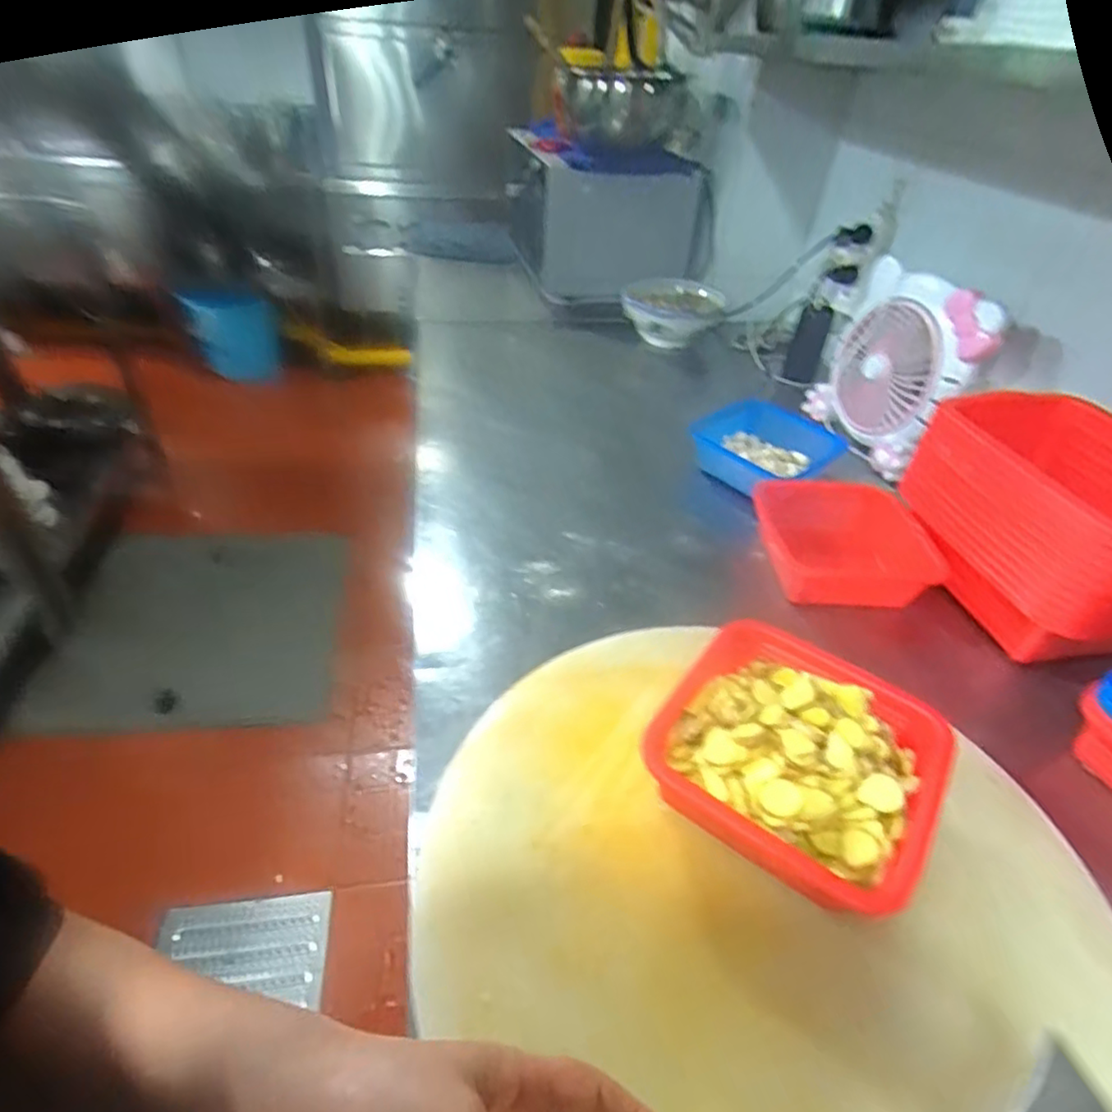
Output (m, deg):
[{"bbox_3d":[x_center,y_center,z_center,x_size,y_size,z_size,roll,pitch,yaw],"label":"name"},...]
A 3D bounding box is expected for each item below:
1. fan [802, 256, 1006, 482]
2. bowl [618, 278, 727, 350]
[{"bbox_3d":[0.491,-0.273,0.923,0.095,0.236,0.231,-2,40,-9],"label":"fan"},{"bbox_3d":[0.238,-0.499,1.306,0.202,0.087,0.212,3,40,-3],"label":"bowl"}]

